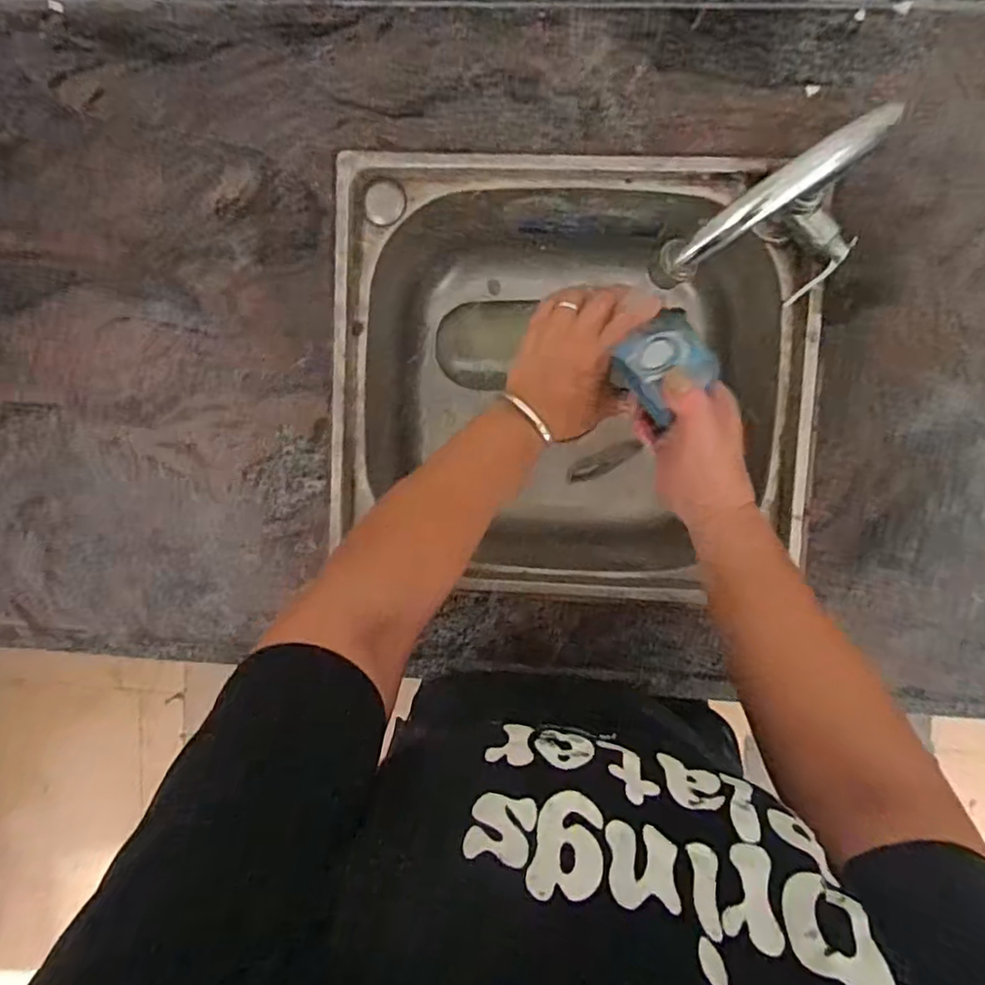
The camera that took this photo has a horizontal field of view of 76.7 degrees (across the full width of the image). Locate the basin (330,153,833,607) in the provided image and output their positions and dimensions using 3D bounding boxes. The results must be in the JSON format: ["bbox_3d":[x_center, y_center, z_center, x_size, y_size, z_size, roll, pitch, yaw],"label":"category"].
[{"bbox_3d":[0.074,-0.112,0.627,0.417,0.184,0.363,3,97,4],"label":"basin"}]

